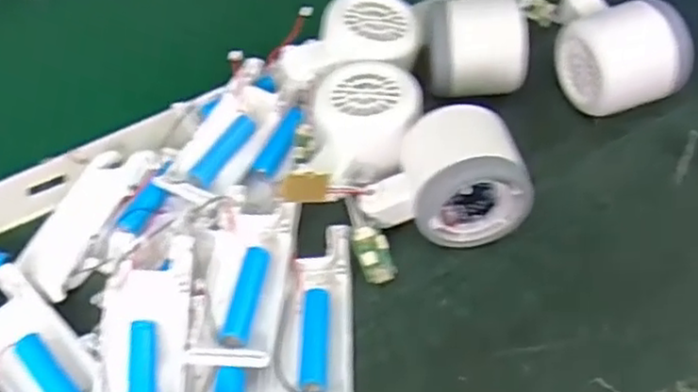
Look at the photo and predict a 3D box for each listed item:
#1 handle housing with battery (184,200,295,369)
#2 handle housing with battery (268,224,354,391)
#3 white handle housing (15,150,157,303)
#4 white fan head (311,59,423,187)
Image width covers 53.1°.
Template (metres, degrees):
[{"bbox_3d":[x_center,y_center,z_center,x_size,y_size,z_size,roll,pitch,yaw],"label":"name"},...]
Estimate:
[{"bbox_3d":[-0.053,0.041,0.351,0.041,0.015,0.092,1,50,7],"label":"handle housing with battery"},{"bbox_3d":[-0.017,0.059,0.346,0.038,0.011,0.101,-3,50,4],"label":"handle housing with battery"},{"bbox_3d":[-0.150,0.013,0.396,0.040,0.016,0.098,13,53,17],"label":"white handle housing"},{"bbox_3d":[0.011,-0.042,0.391,0.055,0.040,0.067,0,50,7],"label":"white fan head"}]

